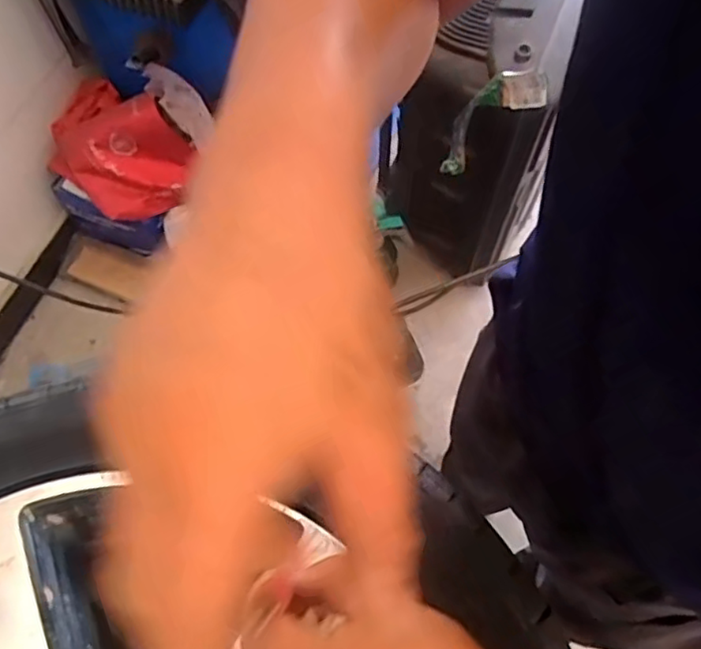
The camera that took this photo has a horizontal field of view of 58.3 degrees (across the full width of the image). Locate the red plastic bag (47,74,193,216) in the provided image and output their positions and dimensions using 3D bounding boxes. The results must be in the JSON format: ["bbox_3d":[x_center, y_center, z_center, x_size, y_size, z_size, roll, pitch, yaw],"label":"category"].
[{"bbox_3d":[-0.525,-0.395,1.390,0.343,0.197,0.221,38,72,17],"label":"red plastic bag"}]

